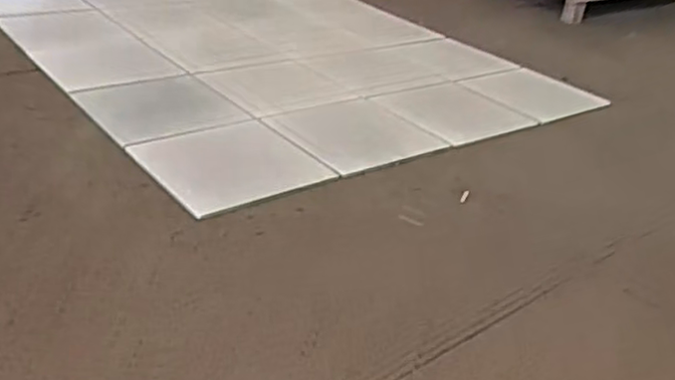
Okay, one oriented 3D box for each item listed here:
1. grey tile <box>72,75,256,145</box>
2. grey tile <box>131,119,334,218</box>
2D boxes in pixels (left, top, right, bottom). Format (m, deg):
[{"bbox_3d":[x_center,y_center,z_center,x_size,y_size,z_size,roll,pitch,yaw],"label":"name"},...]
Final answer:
[{"bbox_3d":[-0.403,-0.195,1.570,0.289,0.010,0.326,-17,37,-34],"label":"grey tile"},{"bbox_3d":[-0.211,-0.058,1.362,0.299,0.011,0.314,-18,37,-35],"label":"grey tile"}]

